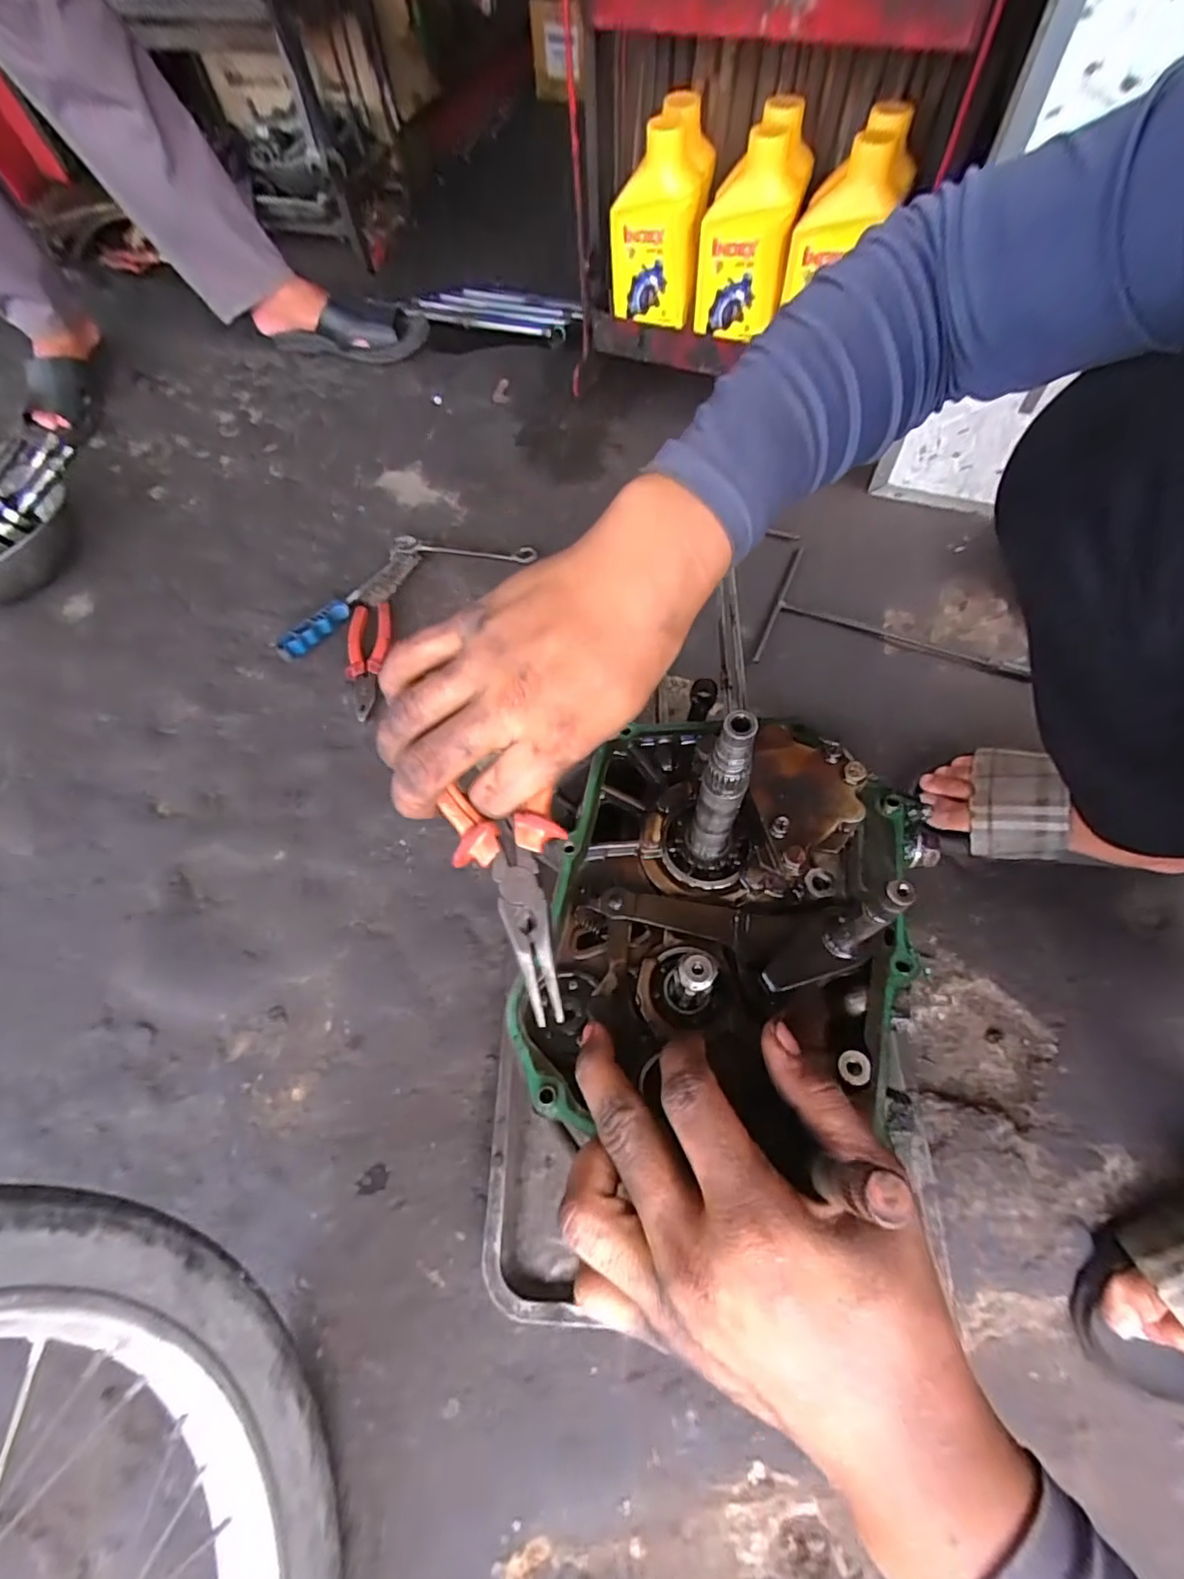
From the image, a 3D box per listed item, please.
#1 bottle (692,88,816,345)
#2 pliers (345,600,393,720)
[{"bbox_3d":[0.196,-0.672,0.726,0.101,0.219,0.086,40,50,19],"label":"bottle"},{"bbox_3d":[-0.284,-0.166,0.758,0.050,0.030,0.174,-4,64,1],"label":"pliers"}]

